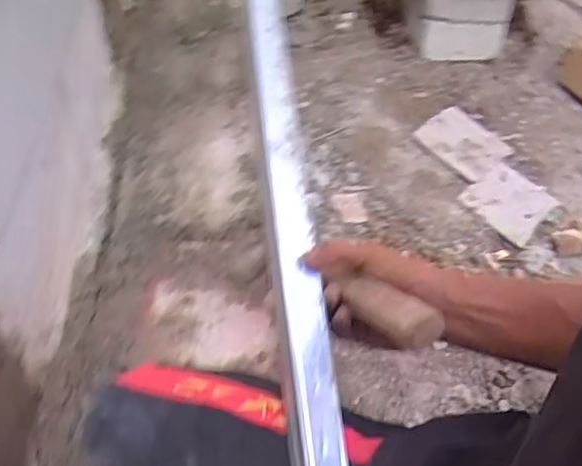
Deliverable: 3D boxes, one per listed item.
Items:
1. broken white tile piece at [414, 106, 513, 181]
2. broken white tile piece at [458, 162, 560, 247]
[{"bbox_3d":[0.371,-0.197,1.321,0.163,0.017,0.172,-35,69,-30],"label":"broken white tile piece"},{"bbox_3d":[0.447,-0.065,1.233,0.165,0.016,0.152,-35,59,-29],"label":"broken white tile piece"}]

